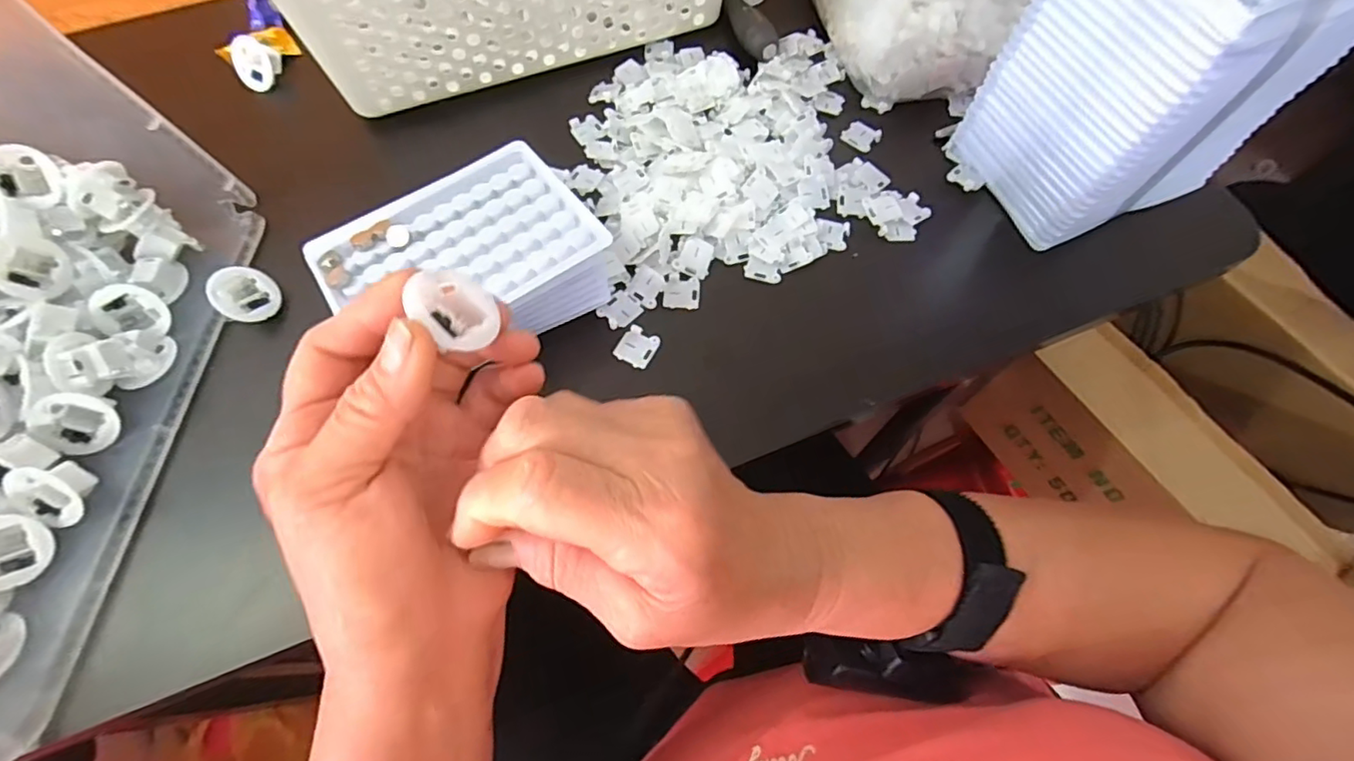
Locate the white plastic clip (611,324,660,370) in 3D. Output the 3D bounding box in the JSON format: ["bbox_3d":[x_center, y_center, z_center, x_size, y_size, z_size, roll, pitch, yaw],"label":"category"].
[{"bbox_3d":[-0.022,-0.019,0.325,0.021,0.004,0.022,27,70,8],"label":"white plastic clip"}]

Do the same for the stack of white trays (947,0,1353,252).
[{"bbox_3d":[0.260,-0.169,0.318,0.130,0.149,0.098,-23,71,-11],"label":"stack of white trays"}]

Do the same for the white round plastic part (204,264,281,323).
[{"bbox_3d":[-0.248,-0.047,0.337,0.033,0.018,0.033,13,66,-31],"label":"white round plastic part"}]

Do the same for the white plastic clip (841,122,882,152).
[{"bbox_3d":[0.122,-0.163,0.391,0.023,0.006,0.019,39,72,12],"label":"white plastic clip"}]

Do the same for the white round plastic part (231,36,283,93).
[{"bbox_3d":[-0.297,-0.224,0.414,0.032,0.017,0.032,2,114,5],"label":"white round plastic part"}]

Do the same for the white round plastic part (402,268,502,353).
[{"bbox_3d":[-0.080,-0.024,0.207,0.028,0.009,0.029,26,46,-31],"label":"white round plastic part"}]

